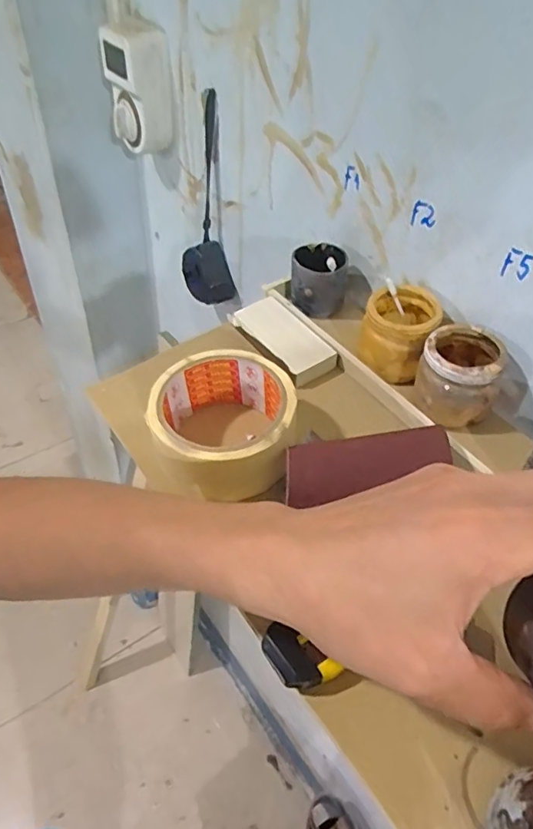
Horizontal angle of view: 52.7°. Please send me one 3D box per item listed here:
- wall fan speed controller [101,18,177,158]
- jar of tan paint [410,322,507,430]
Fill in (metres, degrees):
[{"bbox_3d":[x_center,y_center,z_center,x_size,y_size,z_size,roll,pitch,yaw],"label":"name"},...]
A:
[{"bbox_3d":[-0.147,-0.367,0.610,0.054,0.121,0.081,-20,51,-22],"label":"wall fan speed controller"},{"bbox_3d":[0.136,-0.030,0.382,0.056,0.050,0.060,18,47,12],"label":"jar of tan paint"}]

